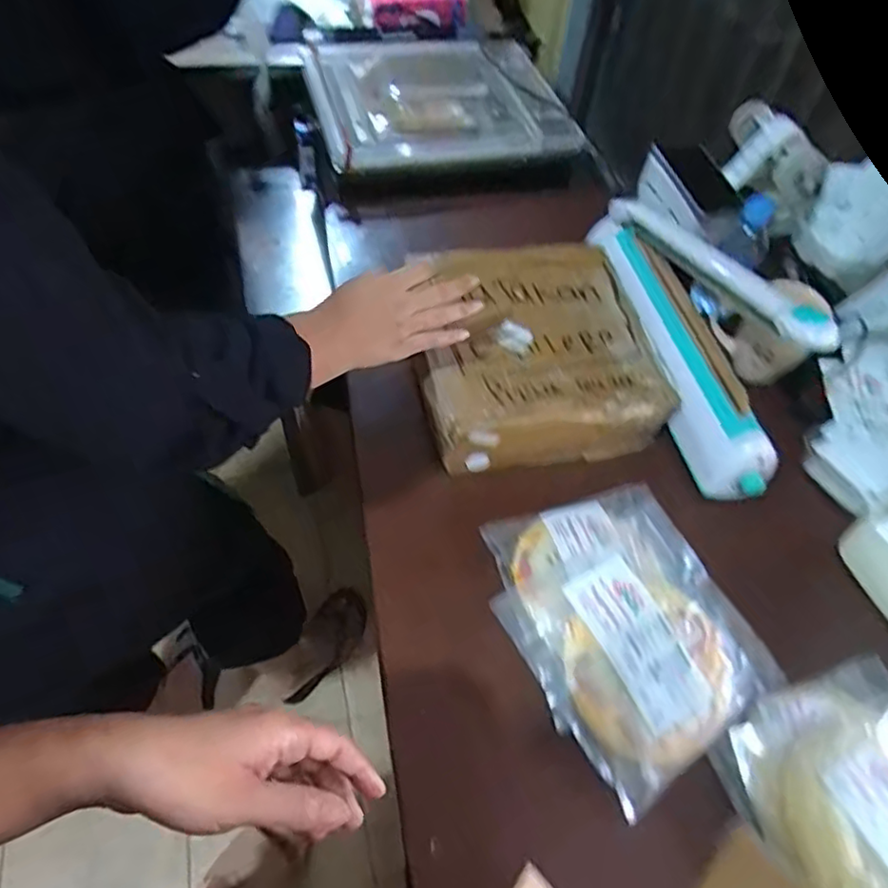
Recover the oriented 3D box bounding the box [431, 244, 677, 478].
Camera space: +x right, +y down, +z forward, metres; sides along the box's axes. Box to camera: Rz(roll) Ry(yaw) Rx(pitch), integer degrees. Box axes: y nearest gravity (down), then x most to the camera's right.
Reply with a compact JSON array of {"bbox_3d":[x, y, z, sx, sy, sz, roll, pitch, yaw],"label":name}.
[{"bbox_3d":[0.101,-0.108,0.737,0.265,0.099,0.244,-9,57,-10],"label":"box"}]

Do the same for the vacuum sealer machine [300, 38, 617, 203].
[{"bbox_3d":[0.013,-0.583,1.102,0.447,0.127,0.393,-11,57,-11],"label":"vacuum sealer machine"}]

